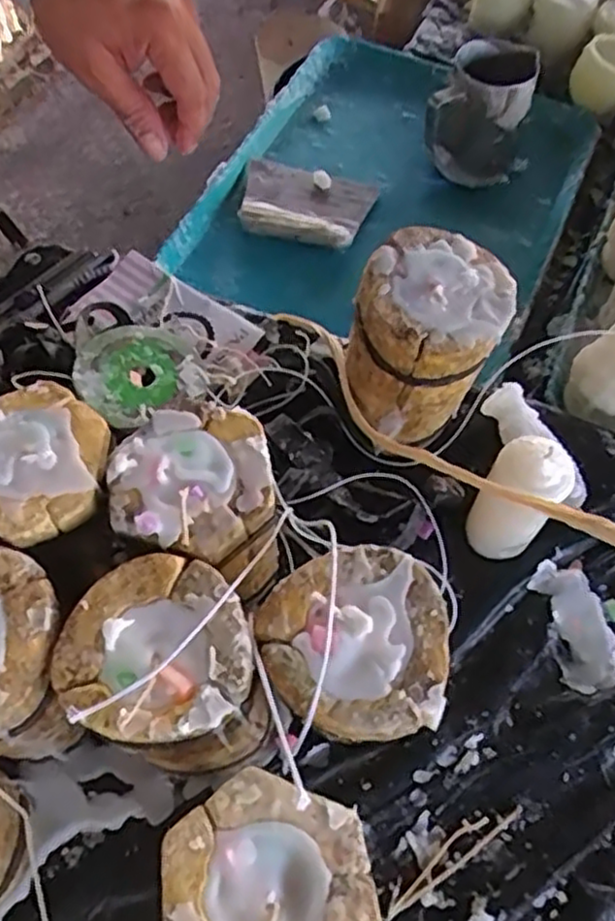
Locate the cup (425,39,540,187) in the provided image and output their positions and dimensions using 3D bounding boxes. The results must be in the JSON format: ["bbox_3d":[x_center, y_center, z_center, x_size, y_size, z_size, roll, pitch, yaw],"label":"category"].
[{"bbox_3d":[0.178,-0.354,0.727,0.090,0.103,0.106,21,63,11],"label":"cup"}]

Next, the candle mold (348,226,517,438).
[{"bbox_3d":[0.076,-0.079,0.474,0.094,0.117,0.086,31,65,15],"label":"candle mold"}]

